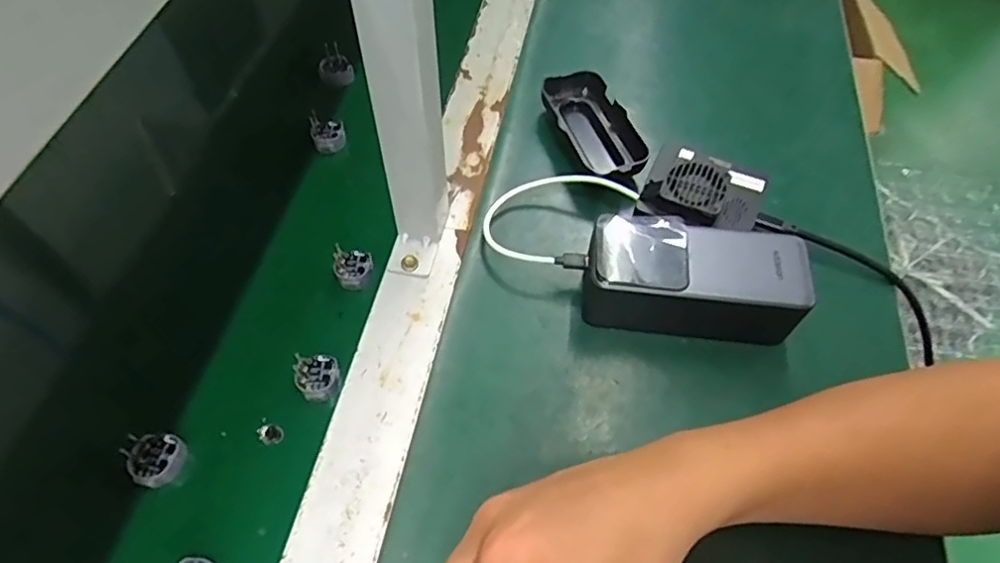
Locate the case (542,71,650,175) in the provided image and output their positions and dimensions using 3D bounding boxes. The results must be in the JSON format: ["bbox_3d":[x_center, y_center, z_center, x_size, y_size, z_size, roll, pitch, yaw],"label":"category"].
[{"bbox_3d":[0.075,-0.123,0.474,0.049,0.024,0.114,-19,59,-11],"label":"case"}]

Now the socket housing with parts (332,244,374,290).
[{"bbox_3d":[-0.102,-0.011,0.416,0.025,0.013,0.030,-5,57,-2],"label":"socket housing with parts"}]

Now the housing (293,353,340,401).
[{"bbox_3d":[-0.113,0.058,0.370,0.025,0.010,0.029,-11,58,-6],"label":"housing"}]

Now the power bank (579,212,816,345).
[{"bbox_3d":[0.119,-0.001,0.376,0.128,0.056,0.057,5,58,3],"label":"power bank"}]

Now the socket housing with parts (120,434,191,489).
[{"bbox_3d":[-0.199,0.102,0.344,0.027,0.022,0.030,17,59,12],"label":"socket housing with parts"}]

